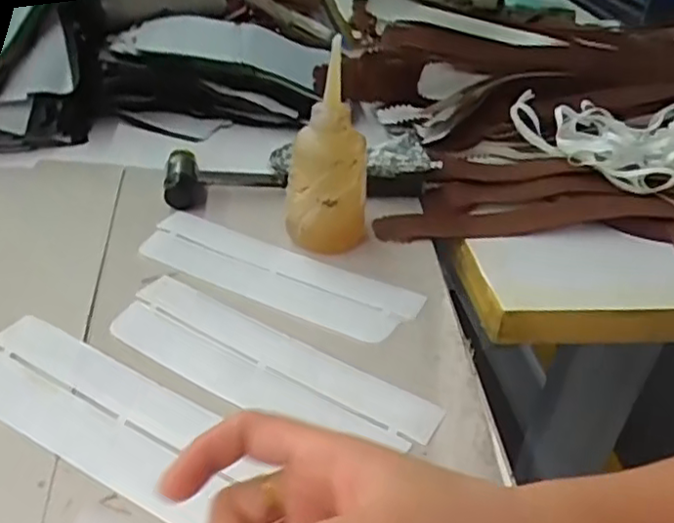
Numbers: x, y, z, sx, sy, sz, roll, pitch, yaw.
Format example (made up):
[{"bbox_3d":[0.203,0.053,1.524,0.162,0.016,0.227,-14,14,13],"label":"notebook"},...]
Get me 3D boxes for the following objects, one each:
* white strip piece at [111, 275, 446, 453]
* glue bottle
[{"bbox_3d":[-0.047,0.068,0.421,0.221,0.011,0.066,24,38,22],"label":"white strip piece"},{"bbox_3d":[-0.003,-0.081,0.508,0.062,0.150,0.050,8,34,1],"label":"glue bottle"}]

